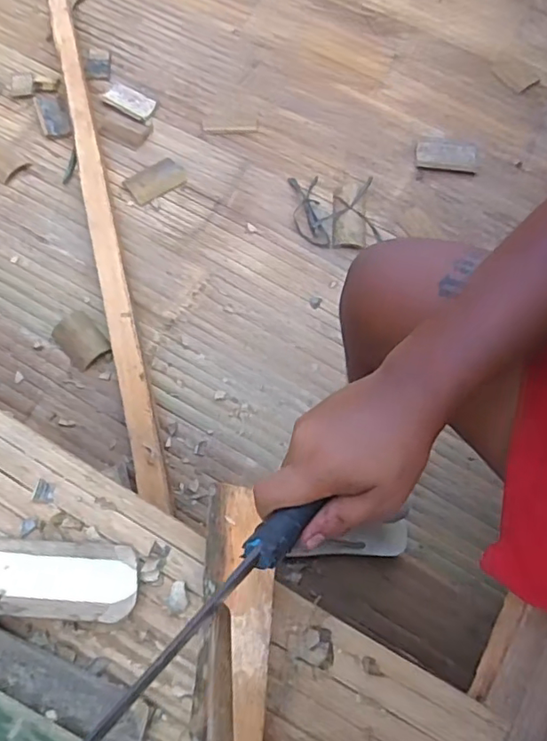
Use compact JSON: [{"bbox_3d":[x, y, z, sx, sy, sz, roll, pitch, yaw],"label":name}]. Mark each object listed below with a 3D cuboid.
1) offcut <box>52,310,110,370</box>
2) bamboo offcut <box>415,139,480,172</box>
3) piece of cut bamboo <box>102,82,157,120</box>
[{"bbox_3d":[-0.359,-0.062,1.019,0.077,0.032,0.108,-41,76,-17],"label":"offcut"},{"bbox_3d":[0.376,-0.466,1.194,0.133,0.012,0.076,4,68,-2],"label":"bamboo offcut"},{"bbox_3d":[-0.324,-0.600,1.223,0.125,0.020,0.063,29,69,8],"label":"piece of cut bamboo"}]

